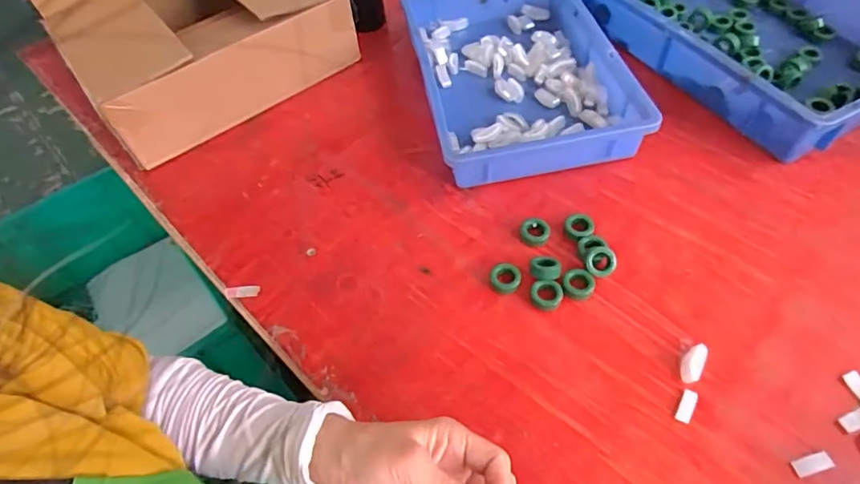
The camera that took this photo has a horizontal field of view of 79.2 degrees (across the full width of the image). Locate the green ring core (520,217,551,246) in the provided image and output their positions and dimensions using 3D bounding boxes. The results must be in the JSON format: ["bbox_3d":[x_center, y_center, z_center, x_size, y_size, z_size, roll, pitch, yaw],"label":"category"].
[{"bbox_3d":[0.113,-0.010,0.558,0.031,0.009,0.034,4,53,8],"label":"green ring core"}]

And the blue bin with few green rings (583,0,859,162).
[{"bbox_3d":[0.423,-0.300,0.704,0.290,0.080,0.435,-25,55,-14],"label":"blue bin with few green rings"}]

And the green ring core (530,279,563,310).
[{"bbox_3d":[0.115,0.052,0.510,0.030,0.012,0.027,3,53,7],"label":"green ring core"}]

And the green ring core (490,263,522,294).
[{"bbox_3d":[0.077,0.037,0.528,0.030,0.013,0.031,10,54,12],"label":"green ring core"}]

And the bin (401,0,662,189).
[{"bbox_3d":[0.111,-0.230,0.685,0.238,0.064,0.357,-8,53,-1],"label":"bin"}]

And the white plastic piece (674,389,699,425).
[{"bbox_3d":[0.221,0.141,0.446,0.012,0.004,0.031,25,59,22],"label":"white plastic piece"}]

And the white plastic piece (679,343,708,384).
[{"bbox_3d":[0.235,0.108,0.464,0.019,0.008,0.038,25,59,22],"label":"white plastic piece"}]

